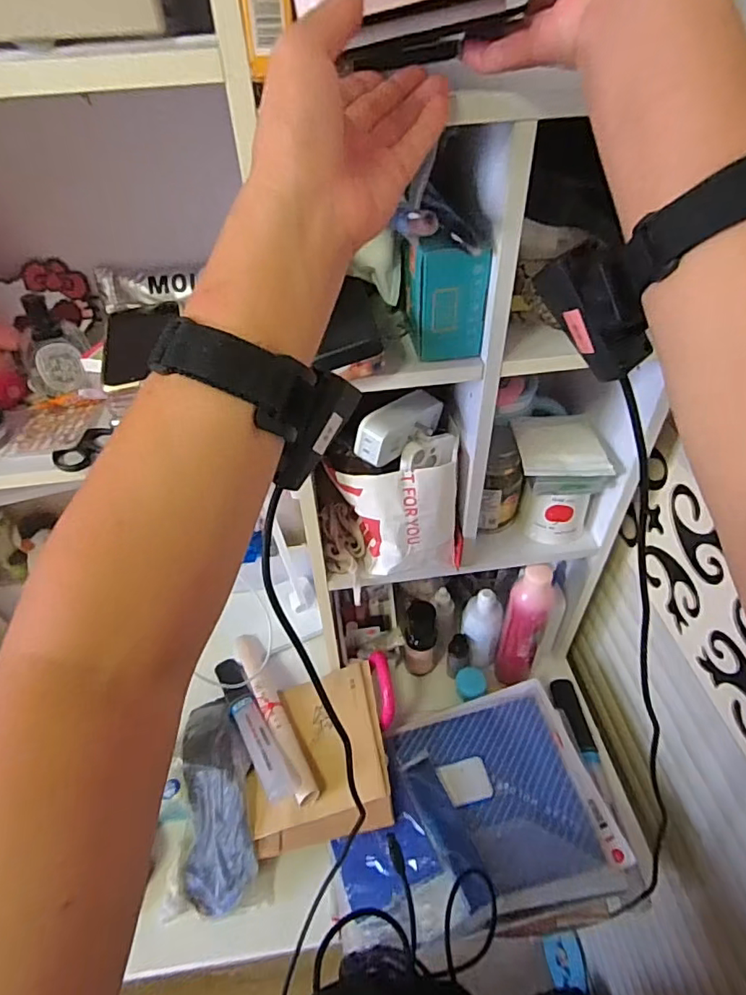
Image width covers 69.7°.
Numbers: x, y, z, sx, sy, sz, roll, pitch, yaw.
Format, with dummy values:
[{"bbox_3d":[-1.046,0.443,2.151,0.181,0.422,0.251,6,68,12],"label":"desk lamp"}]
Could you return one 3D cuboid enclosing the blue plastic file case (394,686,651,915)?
[{"bbox_3d":[0.166,0.377,0.679,0.226,0.030,0.250,-13,45,-10],"label":"blue plastic file case"}]

